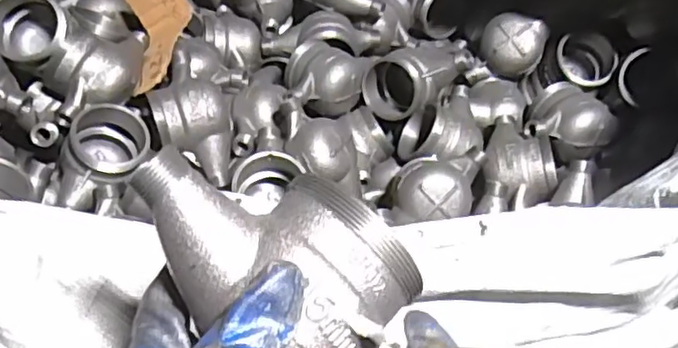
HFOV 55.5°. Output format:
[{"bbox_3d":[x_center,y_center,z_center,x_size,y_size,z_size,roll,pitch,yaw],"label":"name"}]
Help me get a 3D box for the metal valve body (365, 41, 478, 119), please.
[{"bbox_3d":[0.090,-0.109,0.775,0.117,0.080,0.068,12,54,7],"label":"metal valve body"}]

